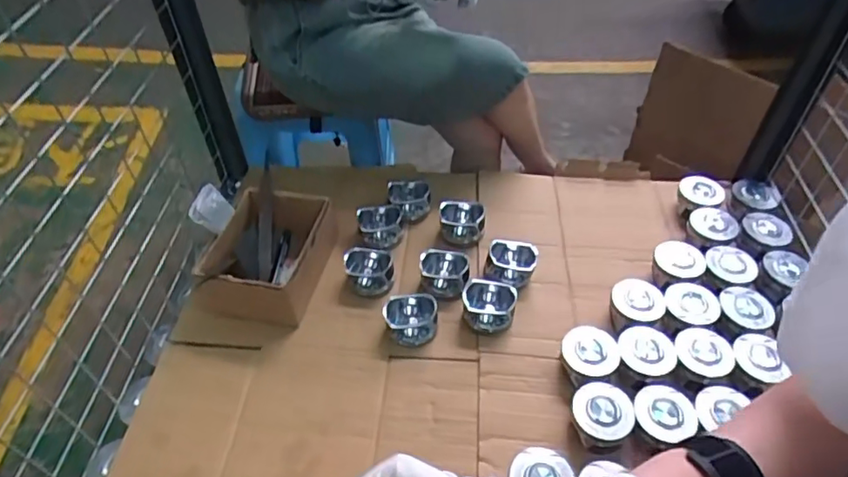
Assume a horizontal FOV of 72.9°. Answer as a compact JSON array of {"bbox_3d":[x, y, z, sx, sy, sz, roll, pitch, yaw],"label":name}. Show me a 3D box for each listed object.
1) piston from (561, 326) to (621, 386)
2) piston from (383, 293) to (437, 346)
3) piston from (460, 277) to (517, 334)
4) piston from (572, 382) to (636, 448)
[{"bbox_3d":[0.231,0.168,0.804,0.071,0.060,0.078,-1,46,1],"label":"piston"},{"bbox_3d":[-0.020,0.123,0.861,0.078,0.050,0.065,6,47,7],"label":"piston"},{"bbox_3d":[0.095,0.096,0.842,0.077,0.051,0.070,-1,46,1],"label":"piston"},{"bbox_3d":[0.229,0.233,0.747,0.077,0.051,0.078,18,49,18],"label":"piston"}]

